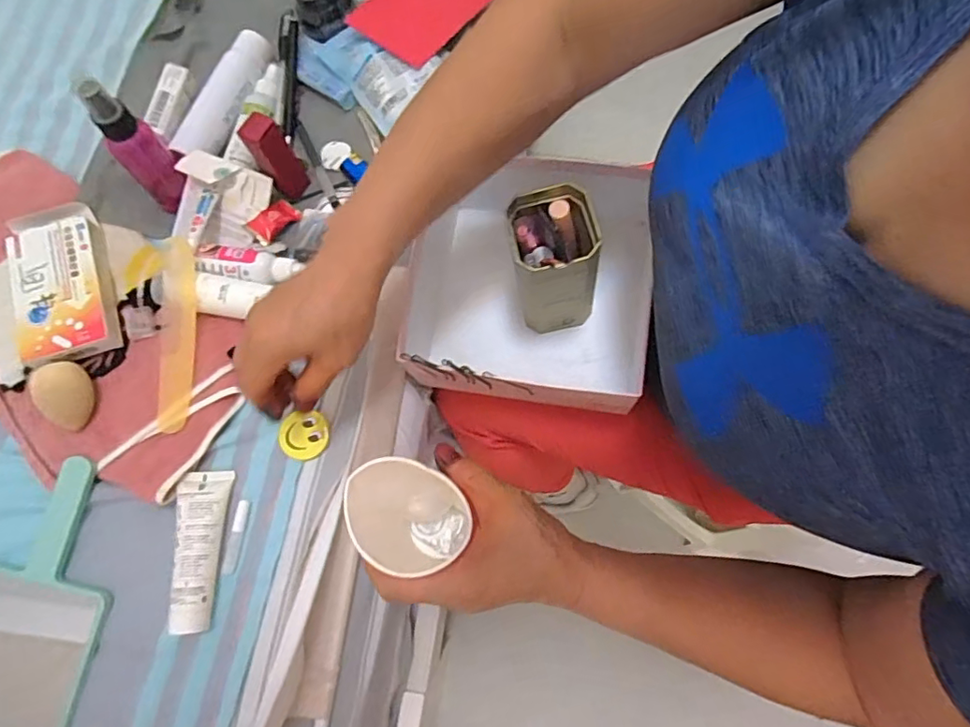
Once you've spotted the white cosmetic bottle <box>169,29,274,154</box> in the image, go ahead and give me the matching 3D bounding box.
[{"bbox_3d":[-0.247,-0.259,0.533,0.036,0.034,0.142,23,78,6],"label":"white cosmetic bottle"}]

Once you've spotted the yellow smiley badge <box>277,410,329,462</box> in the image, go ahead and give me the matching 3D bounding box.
[{"bbox_3d":[-0.157,0.063,0.474,0.044,0.005,0.040,0,76,1],"label":"yellow smiley badge"}]

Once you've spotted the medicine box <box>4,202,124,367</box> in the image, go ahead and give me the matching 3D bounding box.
[{"bbox_3d":[-0.362,-0.068,0.475,0.076,0.028,0.145,-20,76,-3],"label":"medicine box"}]

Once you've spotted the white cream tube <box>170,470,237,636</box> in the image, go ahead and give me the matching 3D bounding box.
[{"bbox_3d":[-0.231,0.146,0.435,0.038,0.025,0.118,-1,76,1],"label":"white cream tube"}]

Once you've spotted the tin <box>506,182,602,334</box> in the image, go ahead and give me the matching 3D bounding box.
[{"bbox_3d":[0.057,-0.081,0.460,0.077,0.124,0.076,-11,76,-2],"label":"tin"}]

